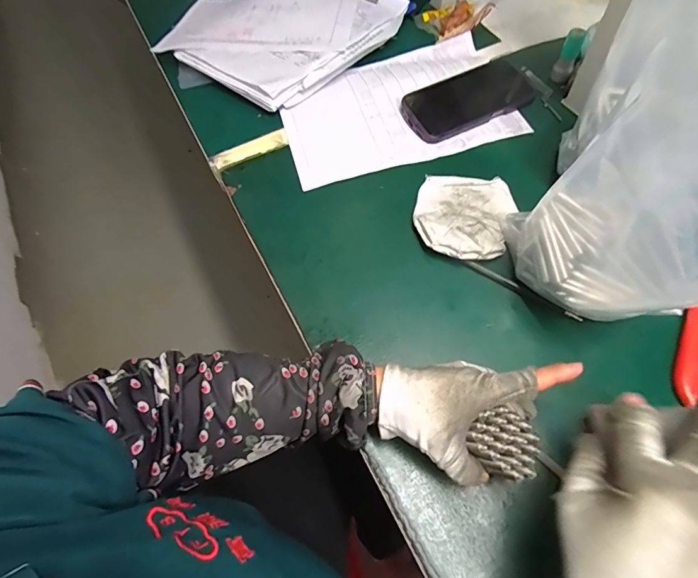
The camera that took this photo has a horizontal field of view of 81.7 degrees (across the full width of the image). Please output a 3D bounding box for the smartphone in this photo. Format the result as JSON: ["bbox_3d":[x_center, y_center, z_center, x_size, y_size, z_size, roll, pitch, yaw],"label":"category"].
[{"bbox_3d":[0.149,-0.245,0.517,0.161,0.015,0.082,-25,73,-6],"label":"smartphone"}]

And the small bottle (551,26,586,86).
[{"bbox_3d":[0.284,-0.299,0.522,0.026,0.059,0.020,24,65,16],"label":"small bottle"}]

